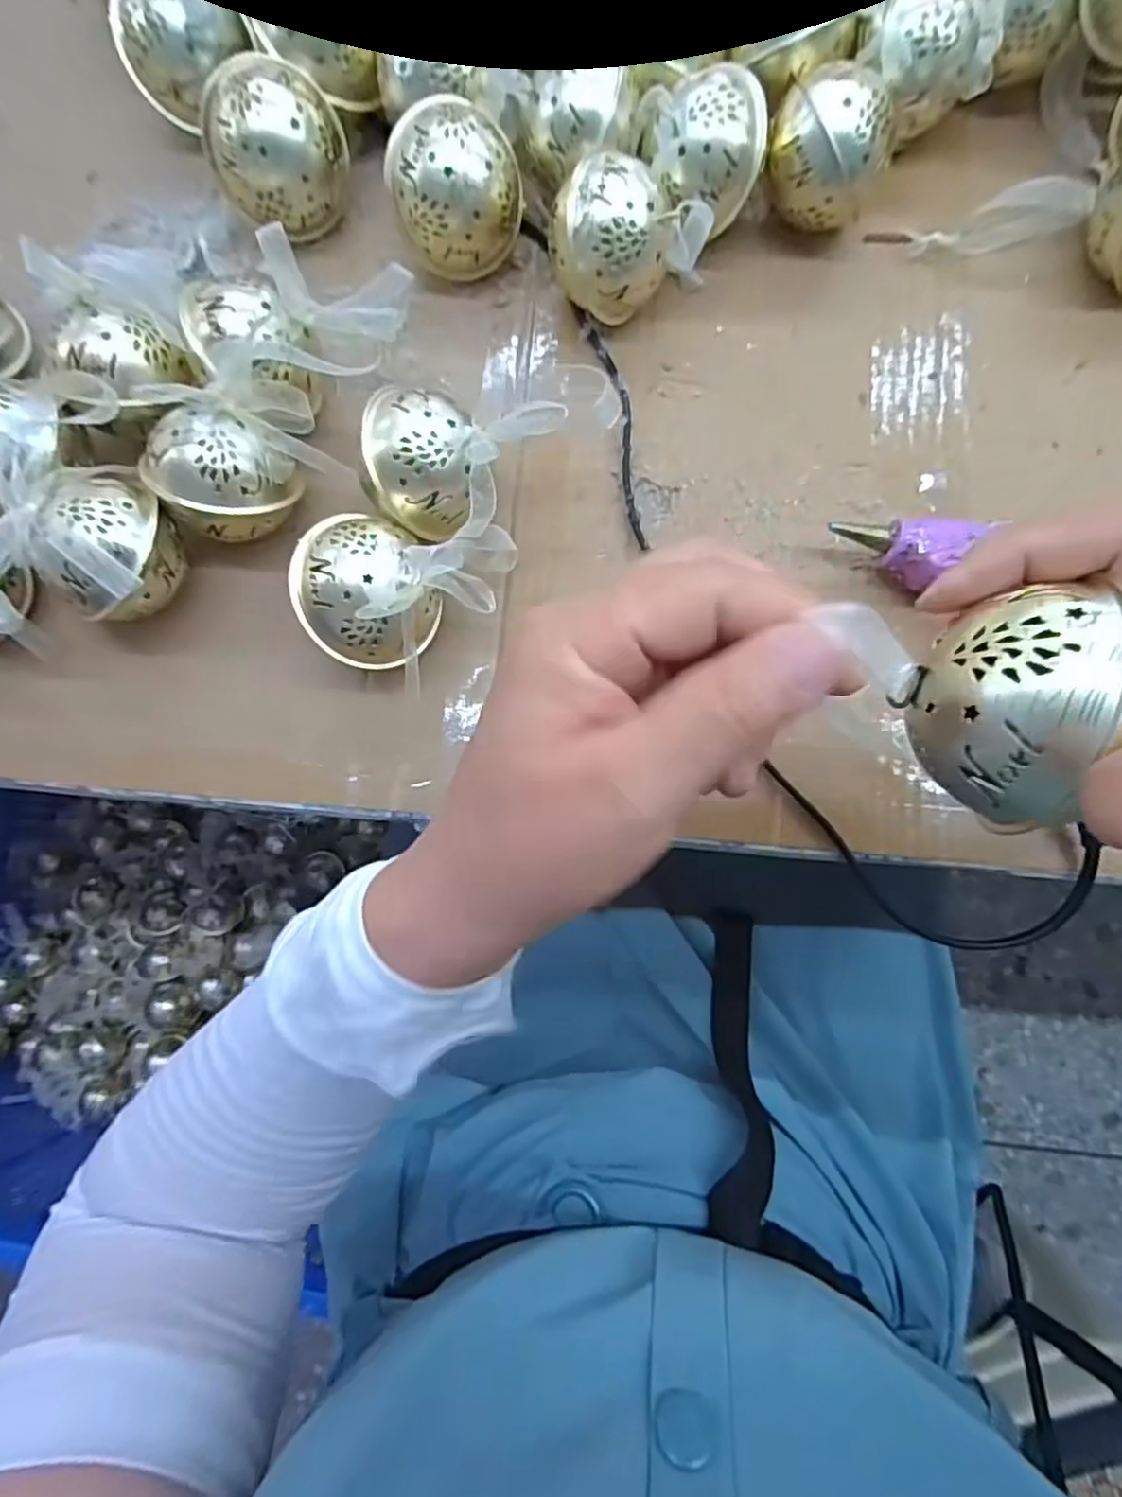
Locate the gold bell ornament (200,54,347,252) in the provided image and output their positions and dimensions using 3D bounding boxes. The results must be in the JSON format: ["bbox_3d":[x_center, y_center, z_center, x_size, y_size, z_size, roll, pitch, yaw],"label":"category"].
[{"bbox_3d":[-0.126,-0.263,0.300,0.054,0.054,0.047,-1,81,1],"label":"gold bell ornament"}]

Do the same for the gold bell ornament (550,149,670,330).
[{"bbox_3d":[0.022,-0.222,0.293,0.048,0.052,0.051,0,81,2],"label":"gold bell ornament"}]

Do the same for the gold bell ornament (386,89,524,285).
[{"bbox_3d":[-0.046,-0.244,0.299,0.056,0.056,0.047,-8,81,0],"label":"gold bell ornament"}]

